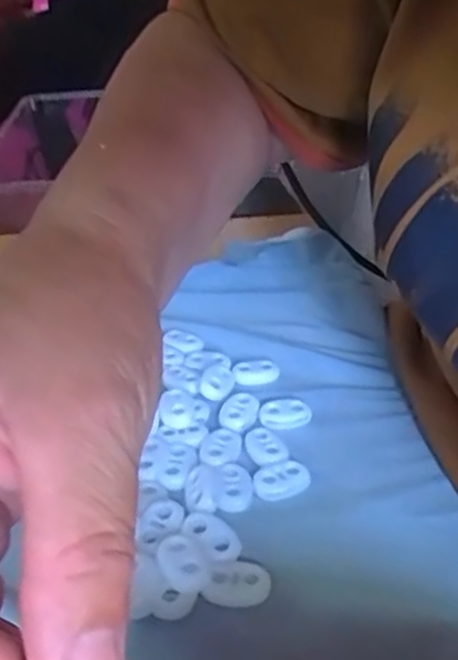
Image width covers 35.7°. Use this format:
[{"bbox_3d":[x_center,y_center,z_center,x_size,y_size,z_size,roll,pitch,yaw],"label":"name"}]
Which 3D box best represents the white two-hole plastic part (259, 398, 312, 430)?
[{"bbox_3d":[0.024,0.036,0.300,0.021,0.007,0.014,1,30,4],"label":"white two-hole plastic part"}]

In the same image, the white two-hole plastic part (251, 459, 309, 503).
[{"bbox_3d":[0.019,0.057,0.266,0.022,0.006,0.014,-17,33,-25],"label":"white two-hole plastic part"}]

